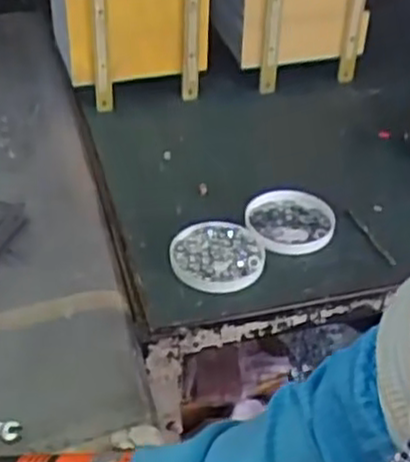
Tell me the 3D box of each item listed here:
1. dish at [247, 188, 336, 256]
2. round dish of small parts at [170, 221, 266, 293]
[{"bbox_3d":[0.101,-0.012,0.886,0.101,0.020,0.110,1,40,-1],"label":"dish"},{"bbox_3d":[0.013,0.027,0.825,0.103,0.009,0.099,1,40,-1],"label":"round dish of small parts"}]

